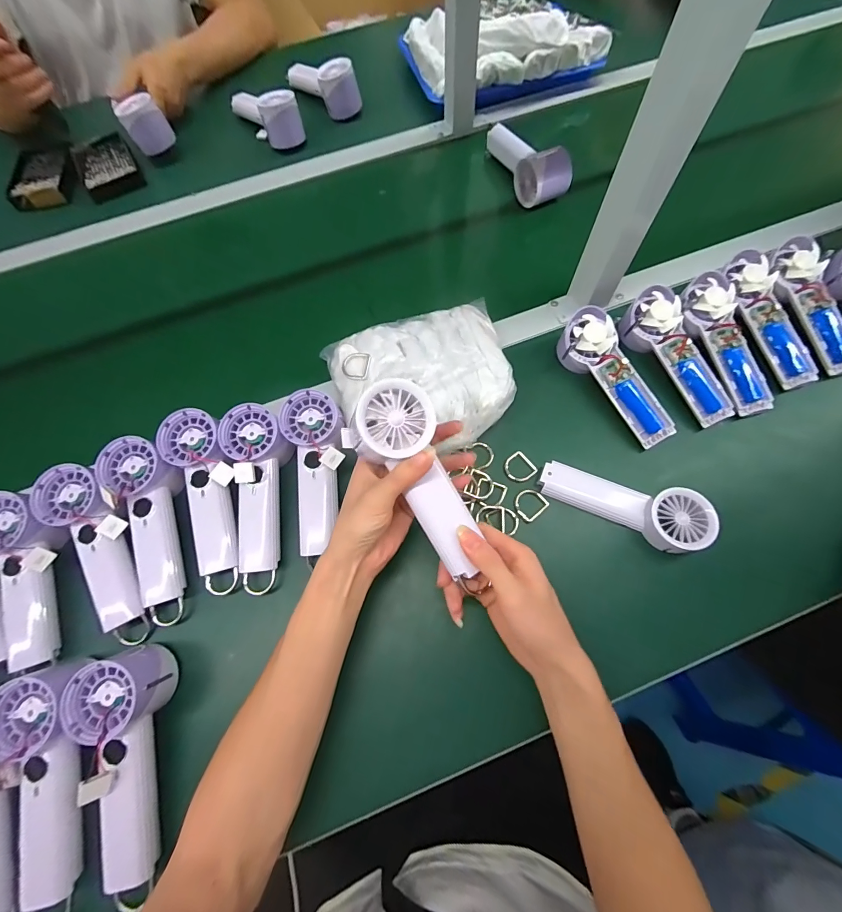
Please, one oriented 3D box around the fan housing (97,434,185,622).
[{"bbox_3d":[-0.277,0.074,0.406,0.067,0.044,0.197,-17,84,-4],"label":"fan housing"}]

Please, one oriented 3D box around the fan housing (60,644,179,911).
[{"bbox_3d":[-0.254,0.270,0.340,0.059,0.067,0.184,-10,79,-1],"label":"fan housing"}]

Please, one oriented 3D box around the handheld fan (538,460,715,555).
[{"bbox_3d":[0.214,0.045,0.410,0.167,0.033,0.056,25,71,13],"label":"handheld fan"}]

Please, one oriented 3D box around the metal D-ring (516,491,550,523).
[{"bbox_3d":[0.121,0.053,0.431,0.035,0.009,0.031,-38,79,-9],"label":"metal D-ring"}]

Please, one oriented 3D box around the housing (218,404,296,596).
[{"bbox_3d":[-0.174,0.043,0.417,0.060,0.044,0.190,-5,86,1],"label":"housing"}]

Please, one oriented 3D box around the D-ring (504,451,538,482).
[{"bbox_3d":[0.112,0.014,0.445,0.030,0.006,0.033,-41,81,-3],"label":"D-ring"}]

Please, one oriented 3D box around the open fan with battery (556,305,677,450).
[{"bbox_3d":[0.227,-0.090,0.462,0.056,0.047,0.176,-31,83,-9],"label":"open fan with battery"}]

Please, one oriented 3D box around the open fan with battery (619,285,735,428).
[{"bbox_3d":[0.307,-0.117,0.471,0.056,0.048,0.175,-28,83,-8],"label":"open fan with battery"}]

